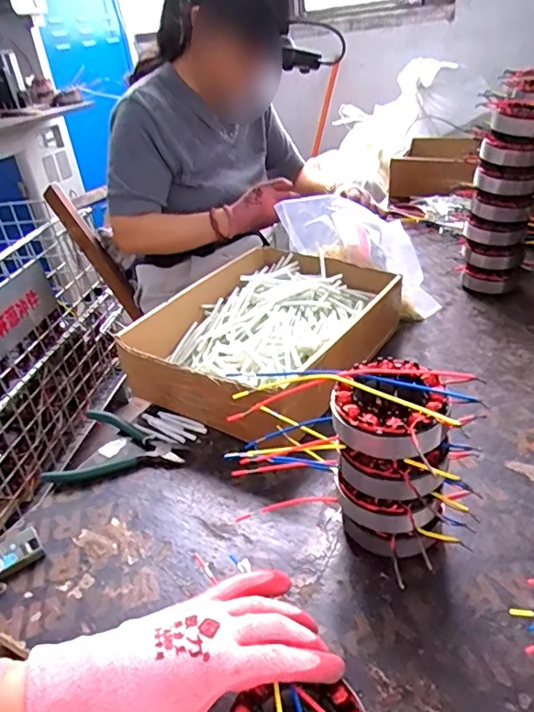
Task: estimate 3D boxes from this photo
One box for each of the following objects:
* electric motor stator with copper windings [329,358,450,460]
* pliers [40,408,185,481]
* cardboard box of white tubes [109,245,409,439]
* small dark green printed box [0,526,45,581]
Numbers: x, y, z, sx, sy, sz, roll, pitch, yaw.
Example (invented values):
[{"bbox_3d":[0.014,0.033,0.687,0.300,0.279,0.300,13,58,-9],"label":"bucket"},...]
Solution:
[{"bbox_3d":[0.093,0.039,0.402,0.082,0.034,0.084,4,34,17],"label":"electric motor stator with copper windings"},{"bbox_3d":[-0.170,0.094,0.586,0.141,0.031,0.084,-9,33,-4],"label":"pliers"},{"bbox_3d":[0.002,-0.033,0.698,0.261,0.085,0.327,14,38,28],"label":"cardboard box of white tubes"},{"bbox_3d":[-0.240,0.185,0.475,0.067,0.016,0.036,-30,39,-32],"label":"small dark green printed box"}]

